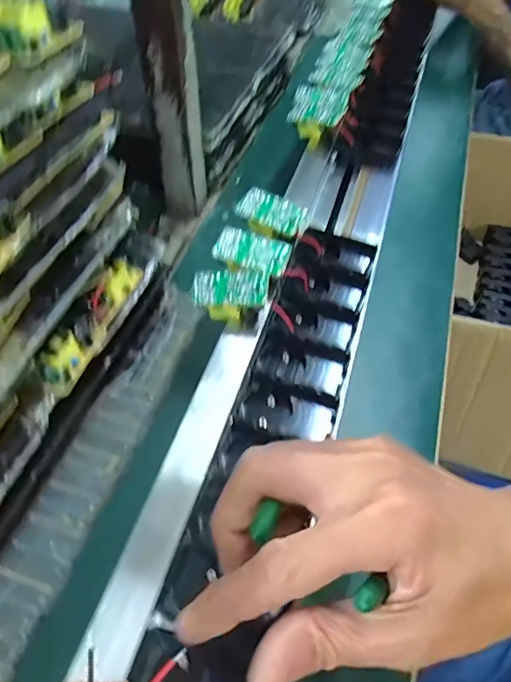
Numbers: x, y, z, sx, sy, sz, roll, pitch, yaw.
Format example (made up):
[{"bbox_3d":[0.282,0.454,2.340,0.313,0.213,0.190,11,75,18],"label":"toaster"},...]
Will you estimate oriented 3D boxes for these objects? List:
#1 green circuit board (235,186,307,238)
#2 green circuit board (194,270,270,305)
[{"bbox_3d":[0.015,-0.122,0.465,0.067,0.010,0.037,25,56,18],"label":"green circuit board"},{"bbox_3d":[-0.020,-0.045,0.411,0.062,0.007,0.041,0,47,6],"label":"green circuit board"}]

